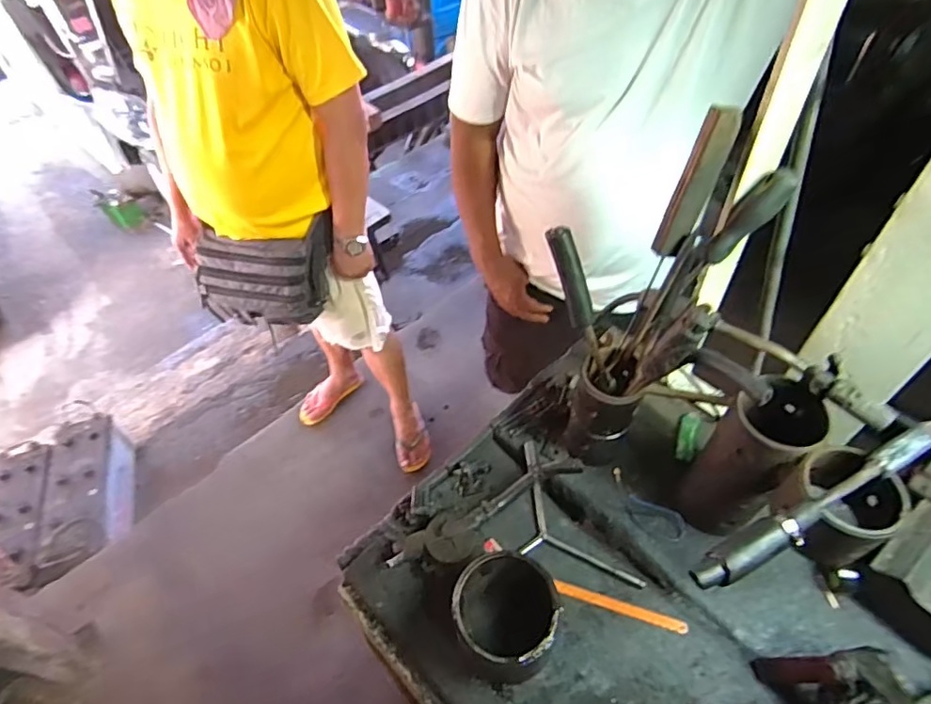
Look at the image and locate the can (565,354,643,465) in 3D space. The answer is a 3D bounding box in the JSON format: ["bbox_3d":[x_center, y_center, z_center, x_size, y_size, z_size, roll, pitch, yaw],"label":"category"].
[{"bbox_3d":[0.179,0.083,0.711,0.072,0.173,0.069,-2,51,3],"label":"can"}]

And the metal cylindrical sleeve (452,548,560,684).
[{"bbox_3d":[0.049,0.296,0.613,0.112,0.127,0.107,-2,51,3],"label":"metal cylindrical sleeve"}]

